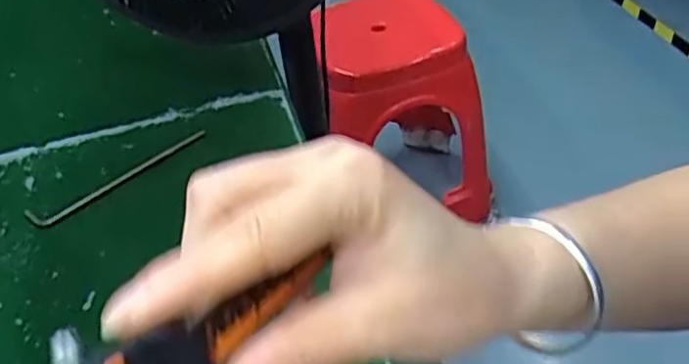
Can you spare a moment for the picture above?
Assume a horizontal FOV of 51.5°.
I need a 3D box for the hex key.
[{"bbox_3d":[-0.170,-0.005,0.551,0.146,0.008,0.020,-30,45,-25],"label":"hex key"}]

